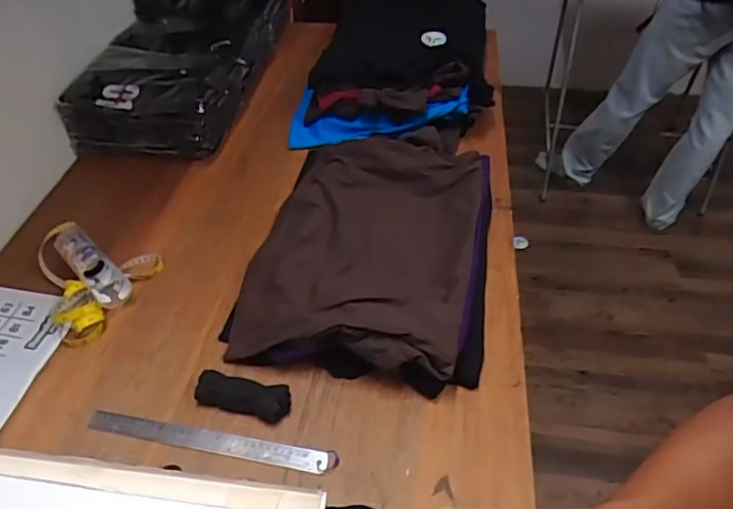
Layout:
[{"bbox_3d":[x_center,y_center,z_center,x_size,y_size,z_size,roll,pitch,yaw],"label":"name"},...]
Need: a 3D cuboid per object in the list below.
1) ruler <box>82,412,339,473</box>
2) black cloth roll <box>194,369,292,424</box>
[{"bbox_3d":[-0.205,0.243,0.744,0.333,0.009,0.029,7,53,9],"label":"ruler"},{"bbox_3d":[-0.168,0.191,0.774,0.127,0.030,0.043,9,46,11],"label":"black cloth roll"}]

